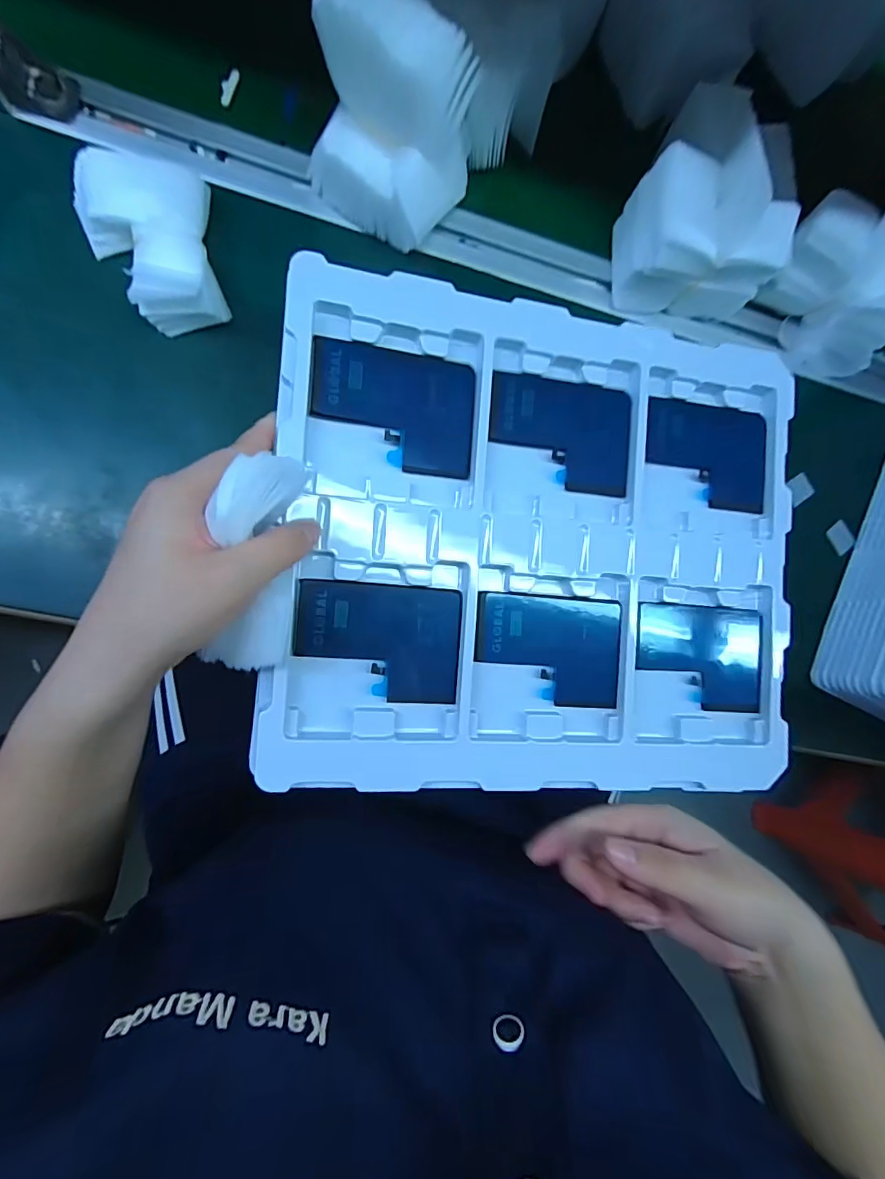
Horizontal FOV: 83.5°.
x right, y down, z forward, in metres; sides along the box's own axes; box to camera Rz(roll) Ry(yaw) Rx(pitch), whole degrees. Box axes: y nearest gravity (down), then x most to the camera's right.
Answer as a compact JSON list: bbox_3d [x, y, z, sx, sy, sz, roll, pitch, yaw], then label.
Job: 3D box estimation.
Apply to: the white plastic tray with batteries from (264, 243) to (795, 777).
[{"bbox_3d":[0.066,-0.023,0.292,0.310,0.020,0.273,4,89,-10],"label":"white plastic tray with batteries"}]

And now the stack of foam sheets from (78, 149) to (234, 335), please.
[{"bbox_3d":[-0.180,-0.214,0.307,0.074,0.026,0.100,-8,88,-11],"label":"stack of foam sheets"}]

